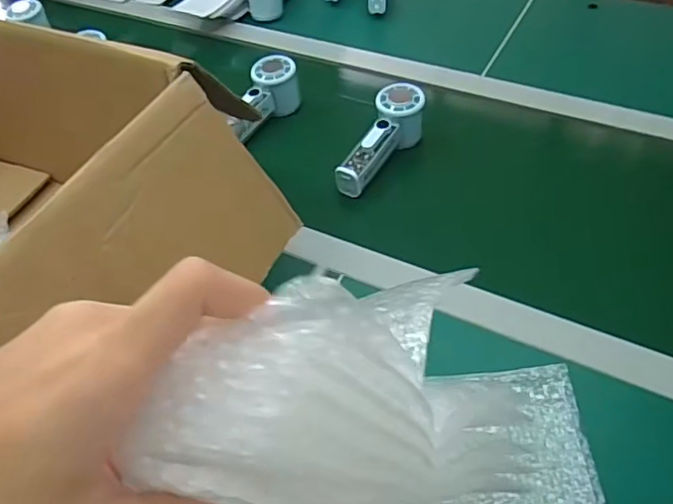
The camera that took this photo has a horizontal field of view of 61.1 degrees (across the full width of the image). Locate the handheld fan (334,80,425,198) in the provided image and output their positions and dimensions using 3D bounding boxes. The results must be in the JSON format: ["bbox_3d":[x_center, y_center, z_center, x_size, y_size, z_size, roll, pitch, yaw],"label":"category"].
[{"bbox_3d":[0.052,-0.123,0.669,0.058,0.076,0.159,21,54,21],"label":"handheld fan"}]

